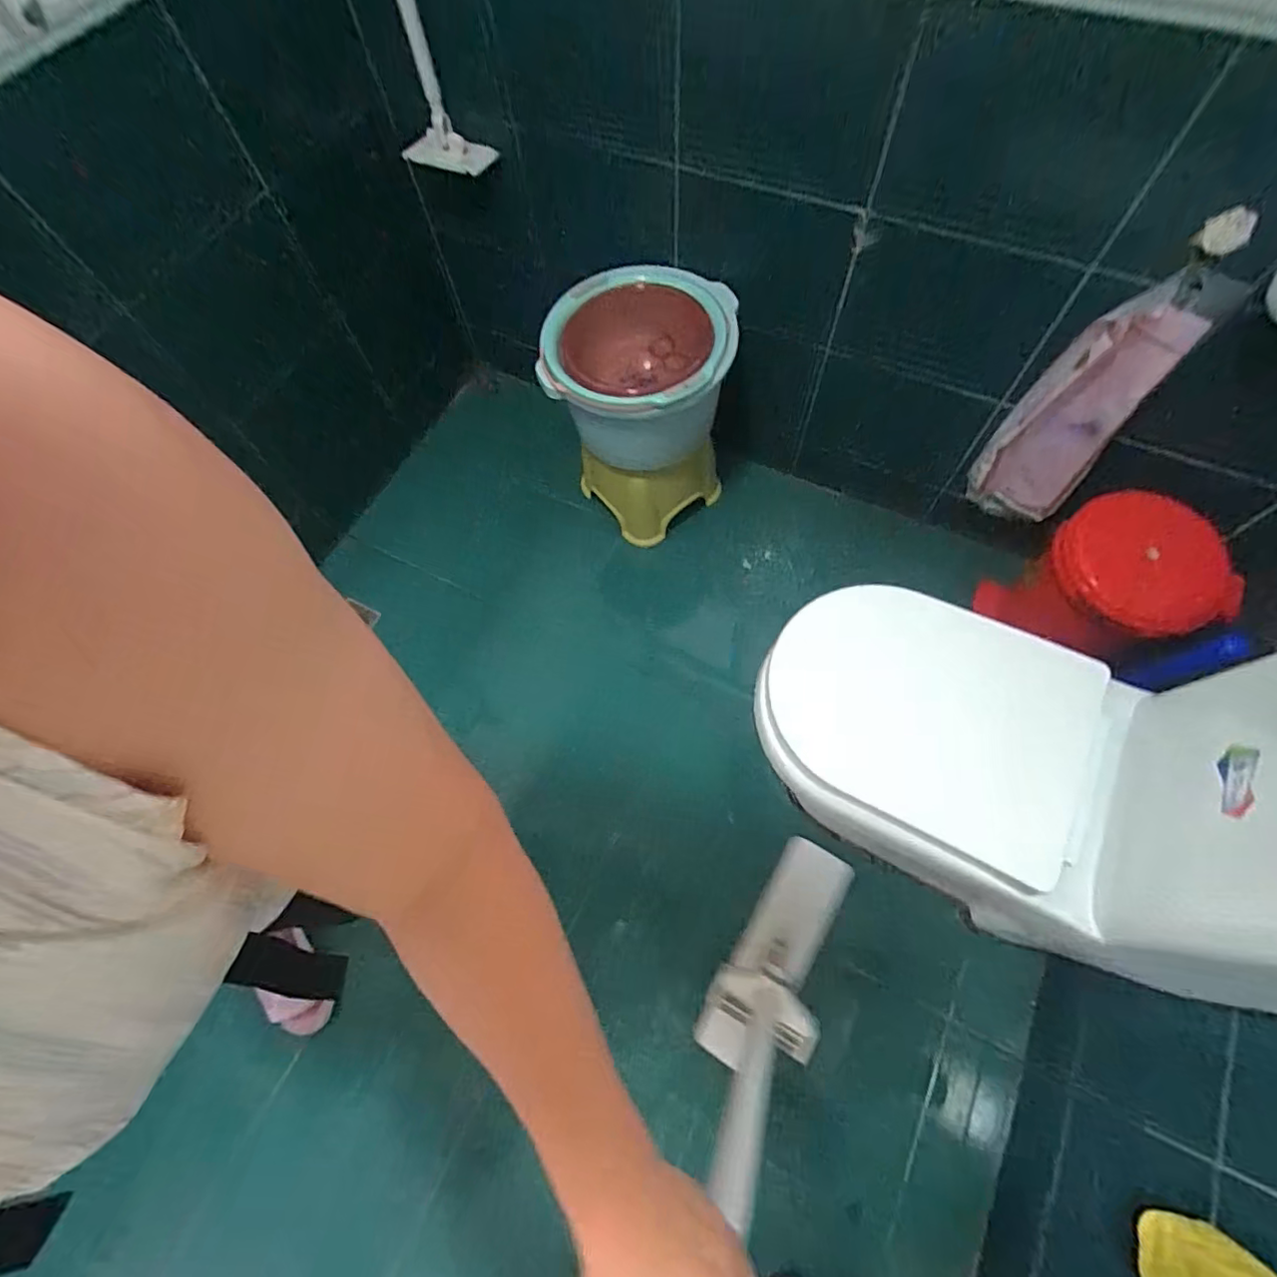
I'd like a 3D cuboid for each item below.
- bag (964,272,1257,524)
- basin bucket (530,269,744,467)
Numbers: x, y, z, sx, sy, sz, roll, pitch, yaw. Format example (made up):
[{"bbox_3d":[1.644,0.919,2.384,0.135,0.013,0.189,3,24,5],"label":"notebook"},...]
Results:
[{"bbox_3d":[0.735,-0.376,0.997,0.172,0.459,0.068,25,70,13],"label":"bag"},{"bbox_3d":[-0.002,-0.527,1.151,0.354,0.207,0.346,-1,66,3],"label":"basin bucket"}]

